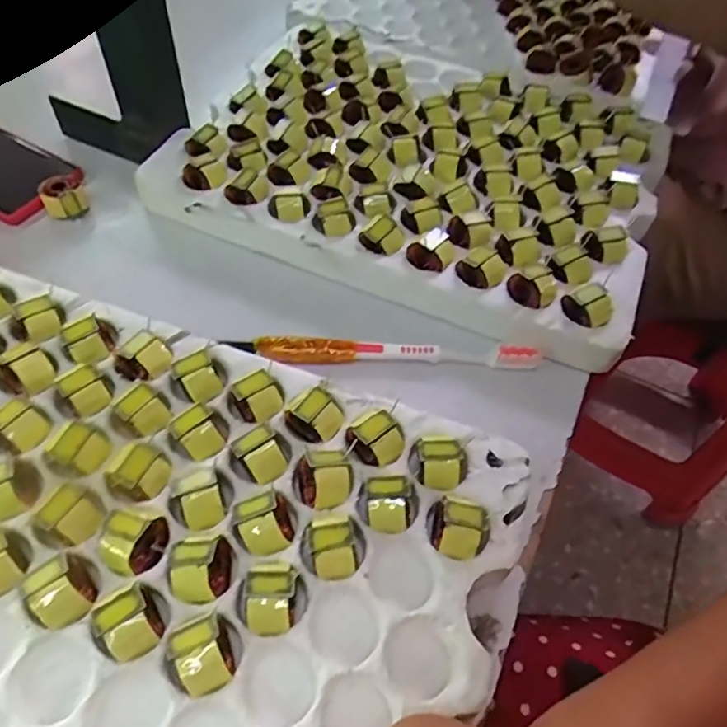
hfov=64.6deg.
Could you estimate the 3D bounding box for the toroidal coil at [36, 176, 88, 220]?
[{"bbox_3d":[-0.235,-0.129,0.453,0.031,0.024,0.028,-24,61,-19],"label":"toroidal coil"}]

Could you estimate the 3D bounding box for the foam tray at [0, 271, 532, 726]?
[{"bbox_3d":[-0.123,0.103,0.283,0.359,0.033,0.276,21,58,9],"label":"foam tray"}]

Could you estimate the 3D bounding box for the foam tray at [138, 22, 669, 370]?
[{"bbox_3d":[0.050,-0.170,0.486,0.377,0.044,0.285,22,57,10],"label":"foam tray"}]

